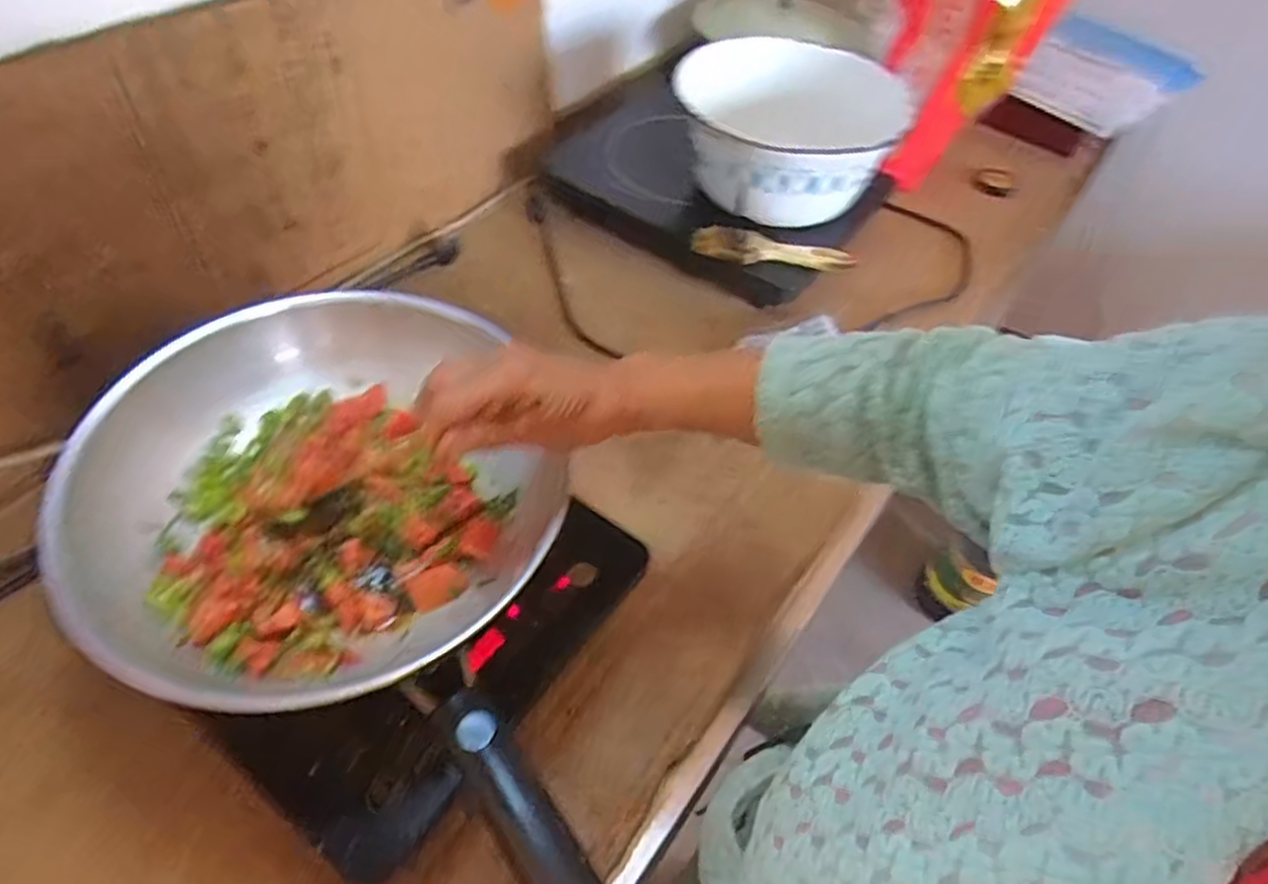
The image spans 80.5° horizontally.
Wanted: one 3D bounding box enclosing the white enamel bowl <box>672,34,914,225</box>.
[{"bbox_3d":[0.175,-0.350,0.882,0.255,0.134,0.269,13,51,5],"label":"white enamel bowl"}]

